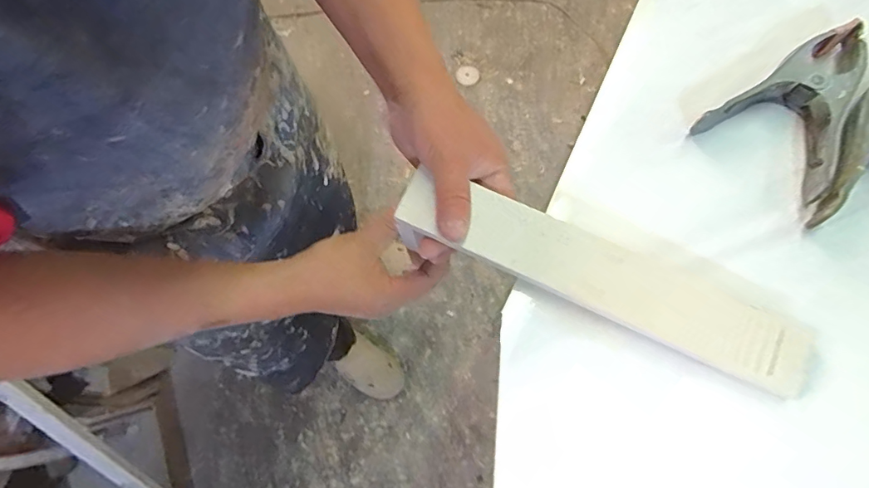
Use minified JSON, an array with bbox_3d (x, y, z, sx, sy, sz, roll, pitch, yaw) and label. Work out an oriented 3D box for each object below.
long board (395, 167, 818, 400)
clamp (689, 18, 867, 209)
[{"bbox_3d":[0.113,0.025,0.339,0.293,0.025,0.054,24,74,7],"label":"long board"},{"bbox_3d":[0.306,-0.121,0.378,0.101,0.031,0.158,42,78,15],"label":"clamp"}]

